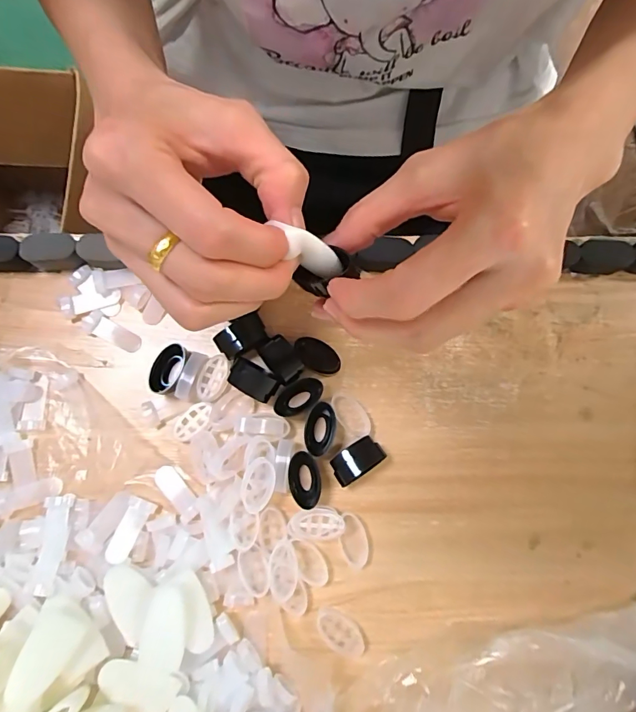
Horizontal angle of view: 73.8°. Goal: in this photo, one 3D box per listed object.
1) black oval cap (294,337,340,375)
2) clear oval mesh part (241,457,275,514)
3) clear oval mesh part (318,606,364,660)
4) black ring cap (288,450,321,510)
[{"bbox_3d":[0.000,0.000,0.283,0.033,0.005,0.018,32,95,-3],"label":"black oval cap"},{"bbox_3d":[-0.037,0.081,0.264,0.019,0.013,0.032,14,75,4],"label":"clear oval mesh part"},{"bbox_3d":[0.013,0.169,0.260,0.032,0.007,0.018,36,81,6],"label":"clear oval mesh part"},{"bbox_3d":[-0.009,0.079,0.271,0.020,0.011,0.035,-12,79,-3],"label":"black ring cap"}]

